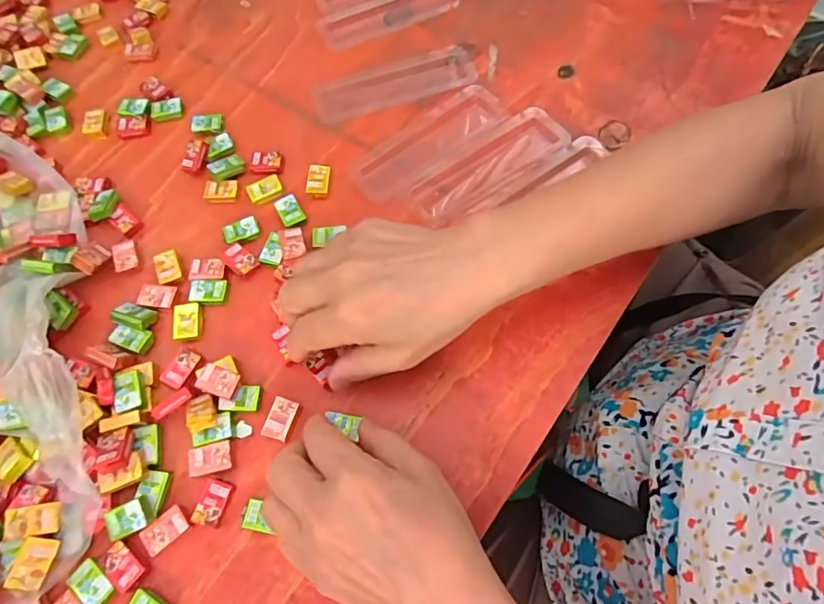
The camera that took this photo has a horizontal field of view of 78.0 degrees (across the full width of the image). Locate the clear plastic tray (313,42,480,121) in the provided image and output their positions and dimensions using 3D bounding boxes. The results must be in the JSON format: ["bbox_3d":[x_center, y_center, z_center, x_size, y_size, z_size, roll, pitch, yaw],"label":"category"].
[{"bbox_3d":[-0.013,-0.189,0.439,0.142,0.005,0.048,-18,66,-5],"label":"clear plastic tray"}]

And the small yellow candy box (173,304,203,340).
[{"bbox_3d":[-0.155,0.014,0.352,0.019,0.006,0.026,-10,66,-2],"label":"small yellow candy box"}]

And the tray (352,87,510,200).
[{"bbox_3d":[0.013,-0.130,0.412,0.138,0.007,0.049,-38,70,-14],"label":"tray"}]

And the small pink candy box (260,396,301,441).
[{"bbox_3d":[-0.083,0.074,0.322,0.017,0.008,0.025,16,68,9],"label":"small pink candy box"}]

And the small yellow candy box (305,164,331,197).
[{"bbox_3d":[-0.073,-0.095,0.398,0.017,0.008,0.027,2,66,3],"label":"small yellow candy box"}]

